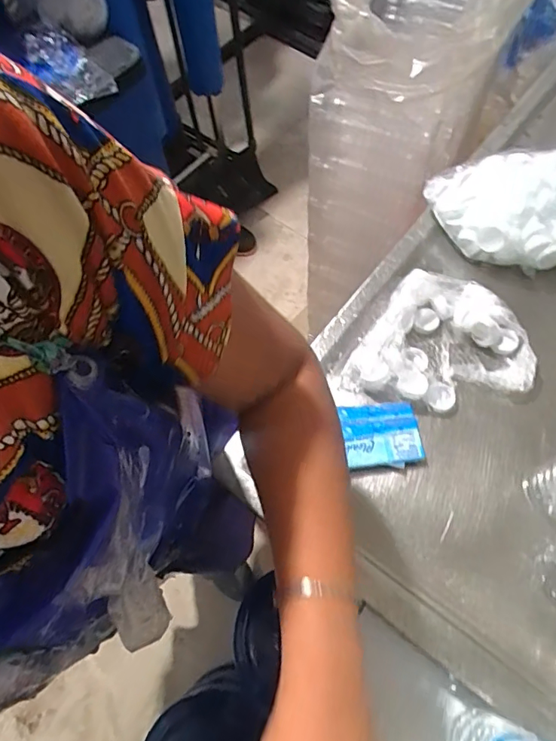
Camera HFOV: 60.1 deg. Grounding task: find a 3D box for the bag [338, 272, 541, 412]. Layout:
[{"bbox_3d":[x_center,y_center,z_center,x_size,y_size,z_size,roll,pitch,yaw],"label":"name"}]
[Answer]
[{"bbox_3d":[0.195,-0.019,0.553,0.173,0.037,0.177,30,71,15],"label":"bag"}]

